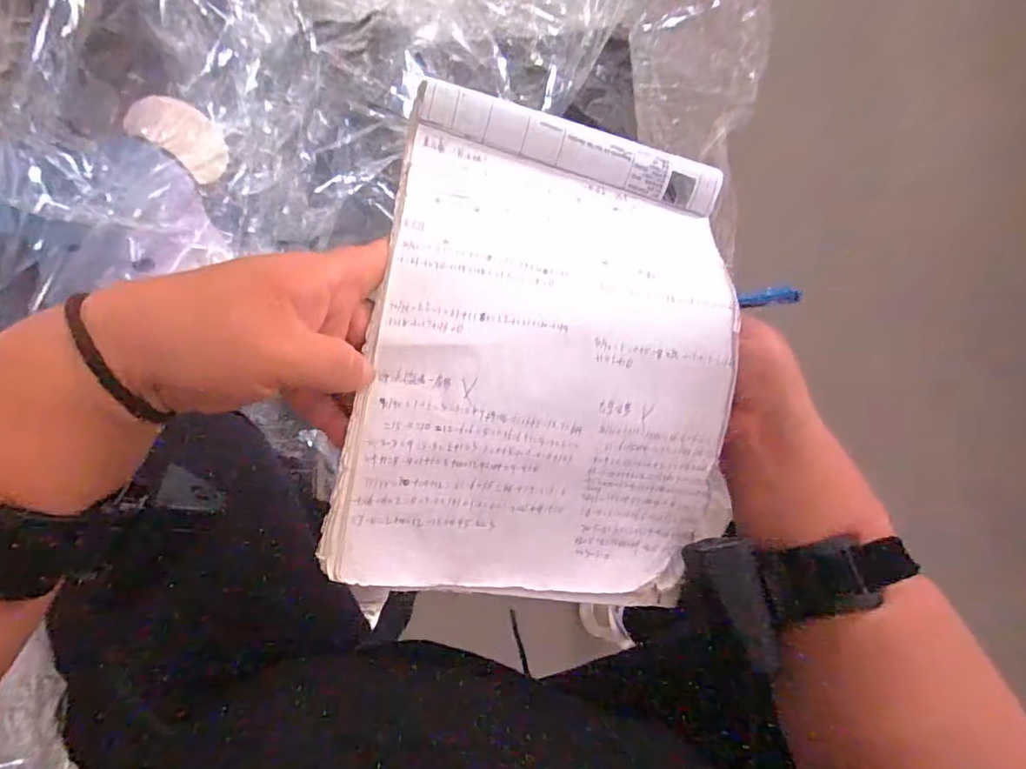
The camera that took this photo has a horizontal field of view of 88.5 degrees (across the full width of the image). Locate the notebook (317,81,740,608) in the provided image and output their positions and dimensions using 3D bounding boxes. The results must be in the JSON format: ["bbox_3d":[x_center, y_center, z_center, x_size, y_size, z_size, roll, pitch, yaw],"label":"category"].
[{"bbox_3d":[0.030,-0.028,0.304,0.210,0.036,0.283,10,76,-15],"label":"notebook"}]

